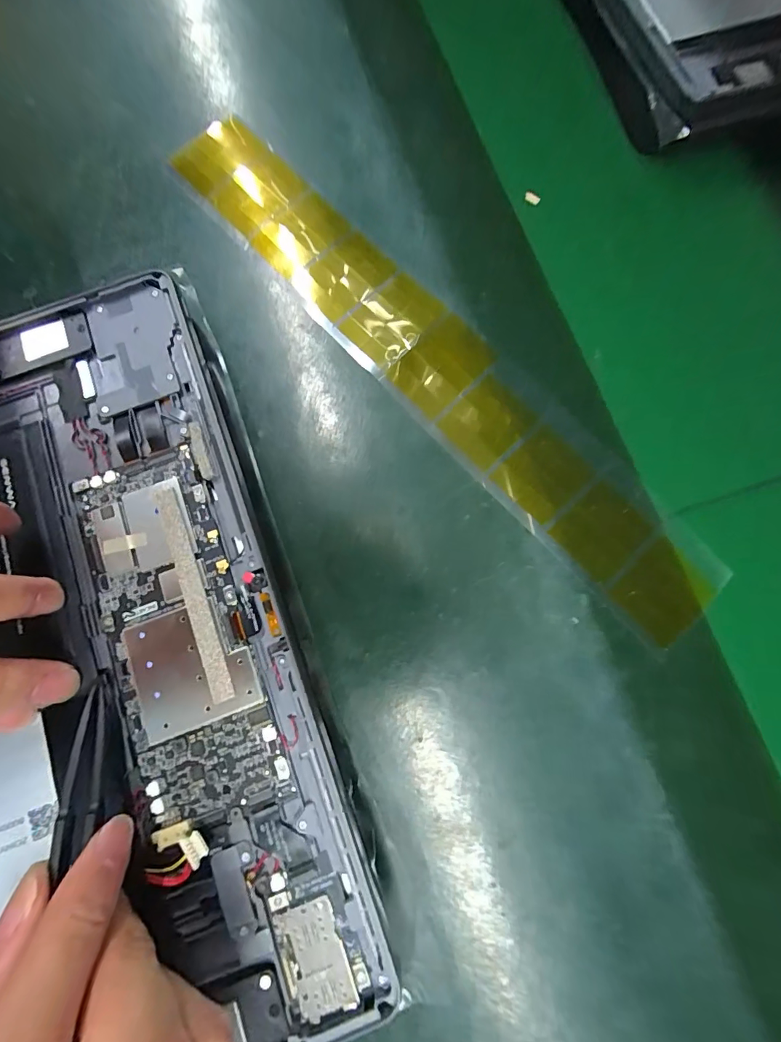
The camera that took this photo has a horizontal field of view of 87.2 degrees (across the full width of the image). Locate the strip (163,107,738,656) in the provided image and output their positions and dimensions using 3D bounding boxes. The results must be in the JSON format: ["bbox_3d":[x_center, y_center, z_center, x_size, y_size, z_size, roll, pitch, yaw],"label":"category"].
[{"bbox_3d":[0.013,-0.078,0.184,0.047,0.005,0.312,-42,81,-5],"label":"strip"}]

